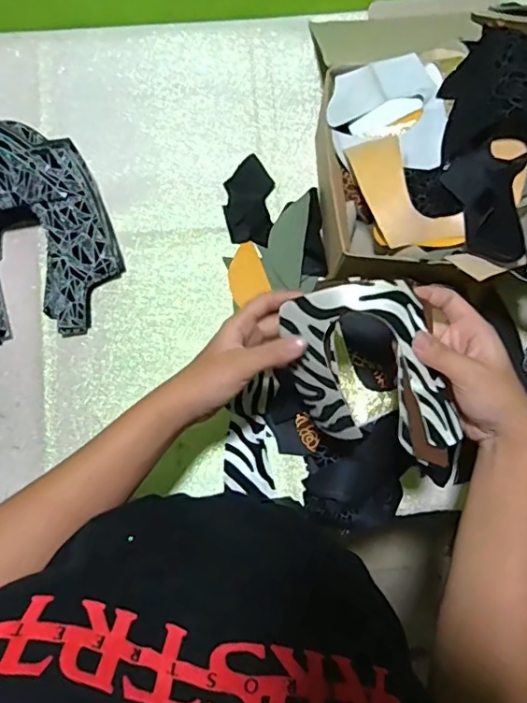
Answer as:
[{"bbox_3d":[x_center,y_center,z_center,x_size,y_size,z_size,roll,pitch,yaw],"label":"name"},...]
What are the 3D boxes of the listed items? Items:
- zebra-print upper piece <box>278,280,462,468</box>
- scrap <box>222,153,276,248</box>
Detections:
[{"bbox_3d":[0.079,0.019,0.399,0.097,0.092,0.137,-17,79,-4],"label":"zebra-print upper piece"},{"bbox_3d":[-0.017,-0.174,0.615,0.054,0.018,0.104,3,78,0],"label":"scrap"}]

